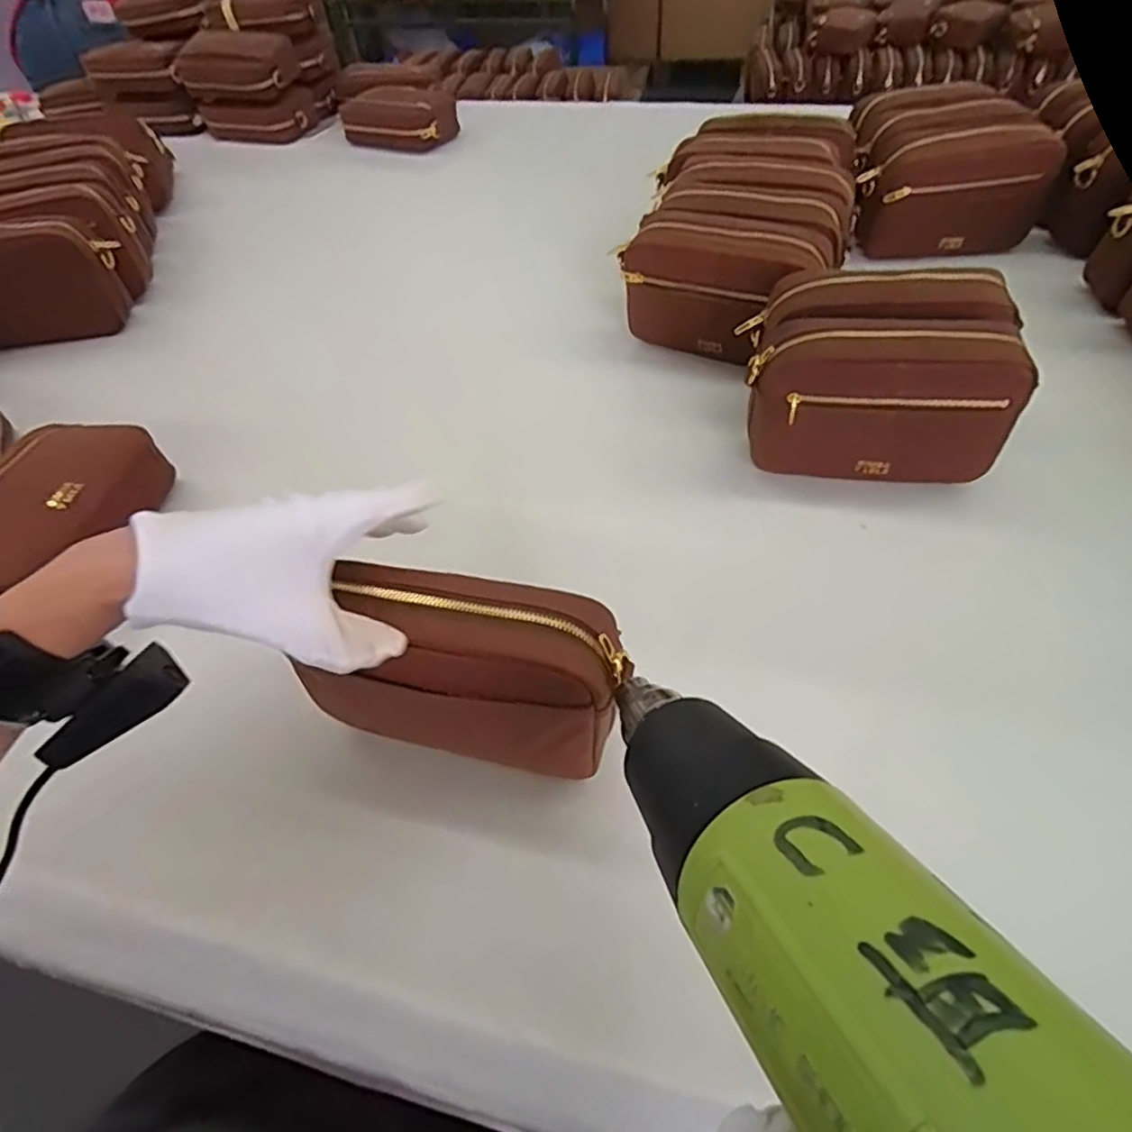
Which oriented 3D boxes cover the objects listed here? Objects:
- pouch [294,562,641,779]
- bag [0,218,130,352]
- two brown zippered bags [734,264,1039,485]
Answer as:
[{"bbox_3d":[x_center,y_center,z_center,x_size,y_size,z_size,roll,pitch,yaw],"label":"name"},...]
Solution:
[{"bbox_3d":[-0.056,0.059,0.375,0.172,0.091,0.075,8,53,10],"label":"pouch"},{"bbox_3d":[-0.624,-0.324,0.765,0.207,0.142,0.045,-15,52,-8],"label":"bag"},{"bbox_3d":[0.250,-0.162,0.542,0.195,0.117,0.139,0,52,4],"label":"two brown zippered bags"}]

